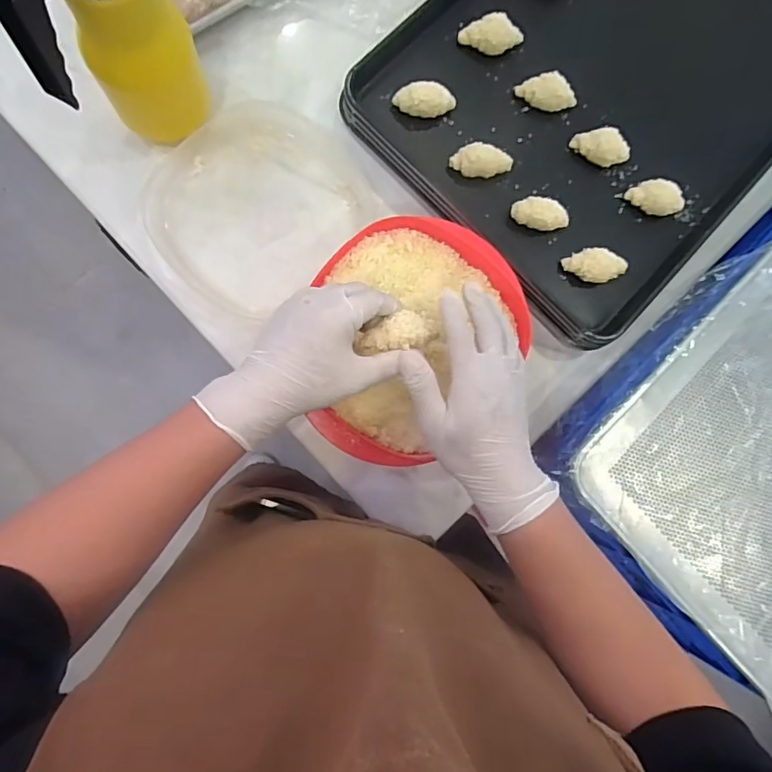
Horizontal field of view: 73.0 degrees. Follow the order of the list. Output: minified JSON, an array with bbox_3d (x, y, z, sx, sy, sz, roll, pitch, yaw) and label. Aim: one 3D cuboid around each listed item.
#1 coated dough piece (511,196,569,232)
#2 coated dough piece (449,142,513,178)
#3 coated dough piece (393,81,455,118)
[{"bbox_3d":[0.168,-0.186,0.565,0.061,0.021,0.031,9,84,-6],"label":"coated dough piece"},{"bbox_3d":[0.103,-0.242,0.564,0.065,0.027,0.031,-3,86,-7],"label":"coated dough piece"},{"bbox_3d":[0.041,-0.307,0.564,0.064,0.028,0.029,1,85,-7],"label":"coated dough piece"}]

